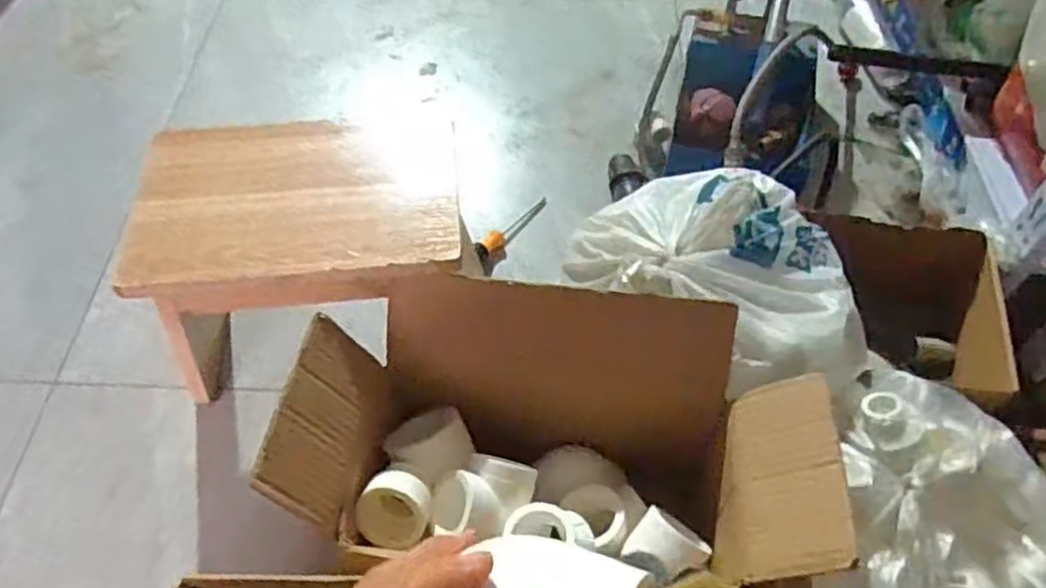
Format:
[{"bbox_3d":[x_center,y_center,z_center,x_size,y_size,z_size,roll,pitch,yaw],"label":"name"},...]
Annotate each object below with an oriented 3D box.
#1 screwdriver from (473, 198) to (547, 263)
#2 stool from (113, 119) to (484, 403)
[{"bbox_3d":[-0.018,-0.086,0.991,0.023,0.029,0.160,27,44,19],"label":"screwdriver"},{"bbox_3d":[-0.220,-0.016,0.799,0.322,0.275,0.206,-8,55,-5],"label":"stool"}]

